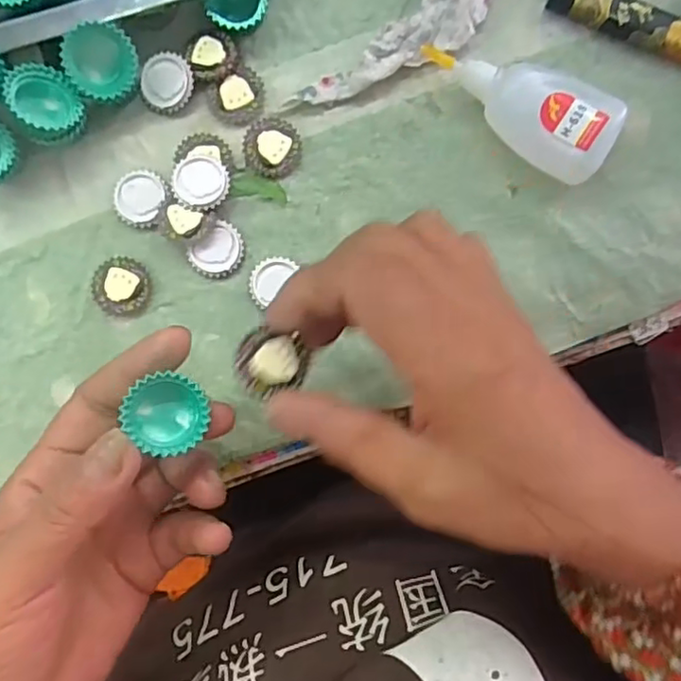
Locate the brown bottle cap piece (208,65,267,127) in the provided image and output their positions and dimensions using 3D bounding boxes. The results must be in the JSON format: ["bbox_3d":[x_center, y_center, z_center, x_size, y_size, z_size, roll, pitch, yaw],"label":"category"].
[{"bbox_3d":[-0.052,-0.121,0.307,0.025,0.004,0.029,42,88,-2],"label":"brown bottle cap piece"}]

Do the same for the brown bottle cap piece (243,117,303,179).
[{"bbox_3d":[-0.034,-0.096,0.310,0.028,0.004,0.029,0,90,-3],"label":"brown bottle cap piece"}]

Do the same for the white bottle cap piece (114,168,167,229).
[{"bbox_3d":[-0.098,-0.070,0.306,0.026,0.010,0.028,0,90,-3],"label":"white bottle cap piece"}]

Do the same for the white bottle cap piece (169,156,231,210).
[{"bbox_3d":[-0.068,-0.077,0.301,0.028,0.004,0.028,0,84,1],"label":"white bottle cap piece"}]

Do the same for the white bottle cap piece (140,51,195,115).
[{"bbox_3d":[-0.086,-0.127,0.306,0.027,0.009,0.027,0,90,-3],"label":"white bottle cap piece"}]

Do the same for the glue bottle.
[{"bbox_3d":[0.084,-0.113,0.301,0.093,0.030,0.041,25,89,-2],"label":"glue bottle"}]

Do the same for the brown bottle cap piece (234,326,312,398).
[{"bbox_3d":[-0.026,0.010,0.235,0.027,0.007,0.024,21,75,-12],"label":"brown bottle cap piece"}]

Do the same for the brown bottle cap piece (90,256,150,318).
[{"bbox_3d":[-0.108,-0.027,0.307,0.027,0.007,0.029,0,90,-3],"label":"brown bottle cap piece"}]

